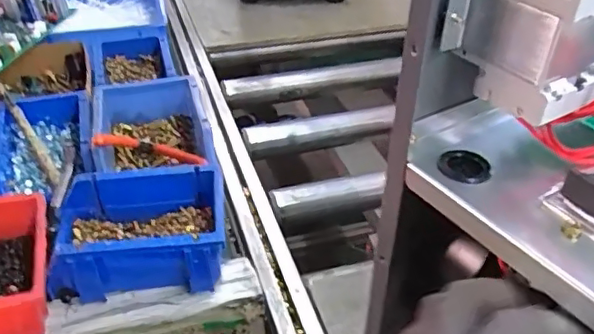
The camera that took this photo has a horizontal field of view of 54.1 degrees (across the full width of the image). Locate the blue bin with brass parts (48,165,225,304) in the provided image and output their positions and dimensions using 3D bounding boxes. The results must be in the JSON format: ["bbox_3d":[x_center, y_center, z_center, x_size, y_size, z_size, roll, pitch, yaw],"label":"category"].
[{"bbox_3d":[-0.145,0.060,0.533,0.156,0.067,0.100,-3,37,-5],"label":"blue bin with brass parts"}]

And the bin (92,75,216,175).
[{"bbox_3d":[-0.162,-0.025,0.648,0.132,0.066,0.199,-8,38,-12],"label":"bin"}]

